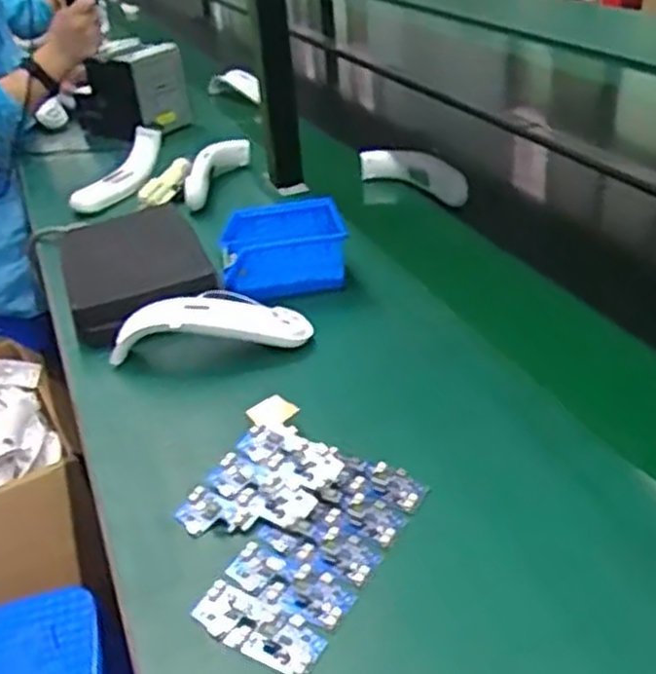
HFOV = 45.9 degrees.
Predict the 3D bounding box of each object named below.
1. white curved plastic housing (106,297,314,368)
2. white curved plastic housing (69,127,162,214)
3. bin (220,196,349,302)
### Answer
[{"bbox_3d":[-0.115,-0.001,0.770,0.197,0.055,0.048,-7,33,-2],"label":"white curved plastic housing"},{"bbox_3d":[-0.308,-0.247,1.168,0.072,0.046,0.197,13,51,26],"label":"white curved plastic housing"},{"bbox_3d":[-0.051,-0.098,0.884,0.137,0.073,0.109,-9,33,-5],"label":"bin"}]

